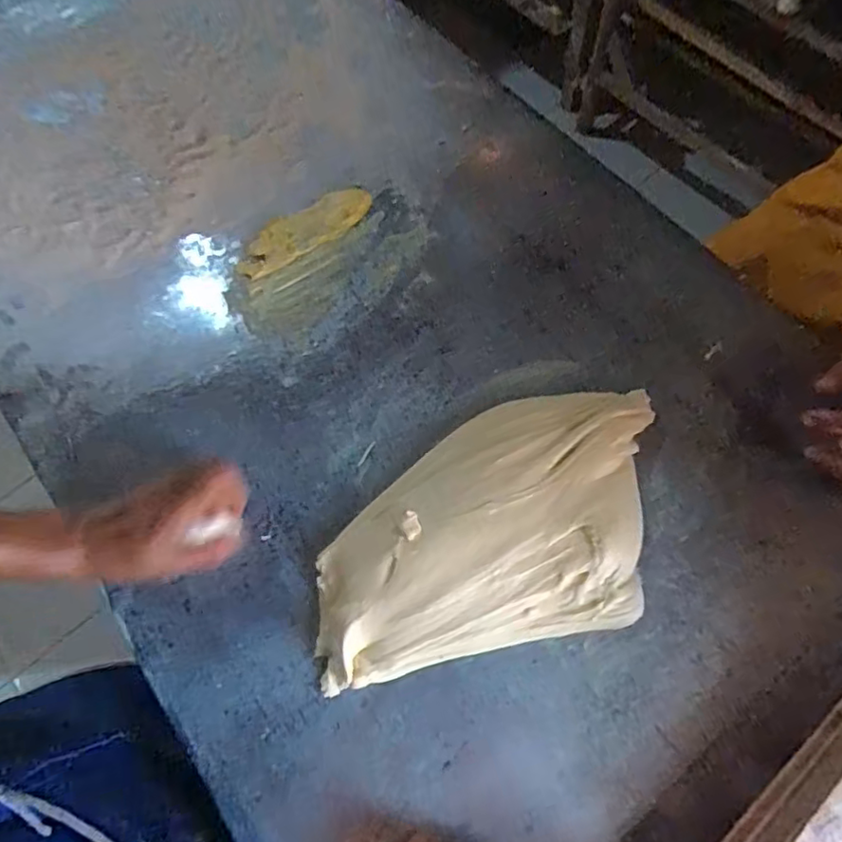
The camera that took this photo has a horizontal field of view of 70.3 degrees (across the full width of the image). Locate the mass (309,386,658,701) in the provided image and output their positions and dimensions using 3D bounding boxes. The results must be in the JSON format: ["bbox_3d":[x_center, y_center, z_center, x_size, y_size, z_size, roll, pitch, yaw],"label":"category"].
[{"bbox_3d":[0.058,0.079,0.470,0.300,0.036,0.187,-12,66,-3],"label":"mass"}]

